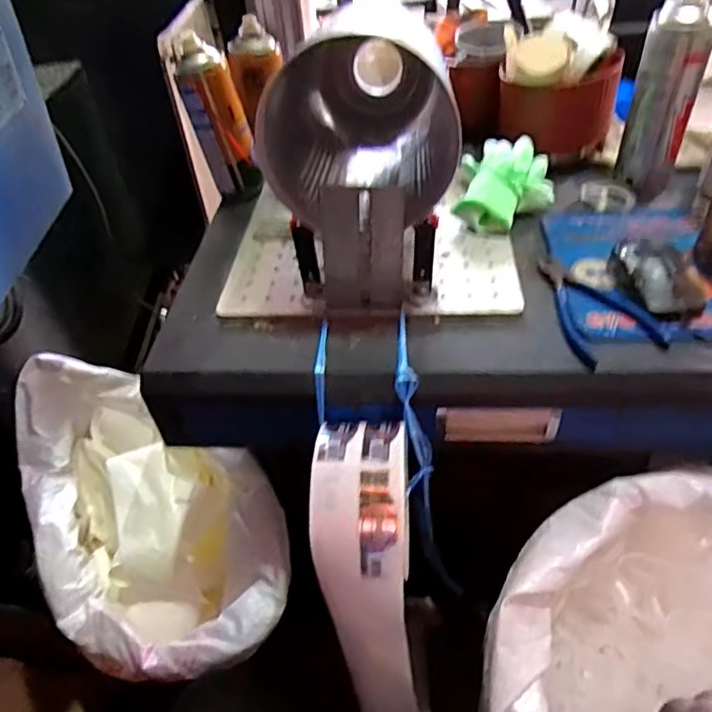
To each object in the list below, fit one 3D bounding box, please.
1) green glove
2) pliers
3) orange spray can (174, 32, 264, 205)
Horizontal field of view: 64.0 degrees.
[{"bbox_3d":[0.172,-0.194,0.647,0.104,0.051,0.128,8,43,15],"label":"green glove"},{"bbox_3d":[0.206,-0.046,0.527,0.077,0.015,0.141,-16,43,-11],"label":"pliers"},{"bbox_3d":[-0.161,-0.276,0.674,0.068,0.168,0.062,-15,43,-10],"label":"orange spray can"}]

